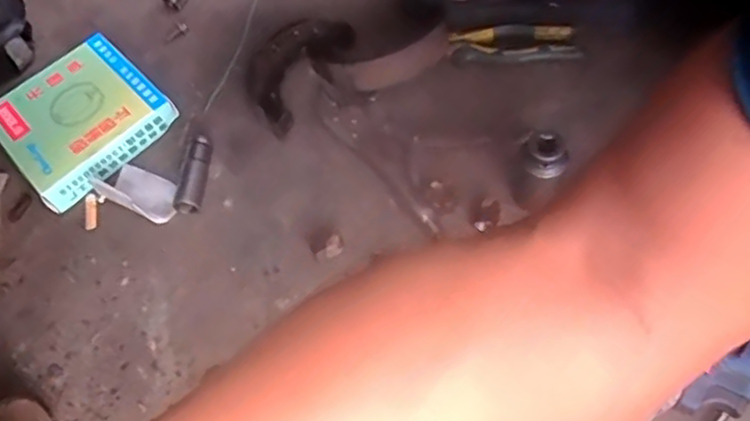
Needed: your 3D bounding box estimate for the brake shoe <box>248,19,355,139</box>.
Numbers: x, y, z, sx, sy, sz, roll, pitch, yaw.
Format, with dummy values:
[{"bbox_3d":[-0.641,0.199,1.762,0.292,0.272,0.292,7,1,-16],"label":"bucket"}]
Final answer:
[{"bbox_3d":[-0.088,-0.152,0.684,0.079,0.030,0.144,28,68,22],"label":"brake shoe"}]

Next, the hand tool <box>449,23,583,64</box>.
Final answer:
[{"bbox_3d":[0.141,-0.171,0.652,0.125,0.019,0.043,1,59,4],"label":"hand tool"}]

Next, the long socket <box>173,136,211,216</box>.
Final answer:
[{"bbox_3d":[-0.179,-0.037,0.629,0.021,0.021,0.081,7,73,8],"label":"long socket"}]

